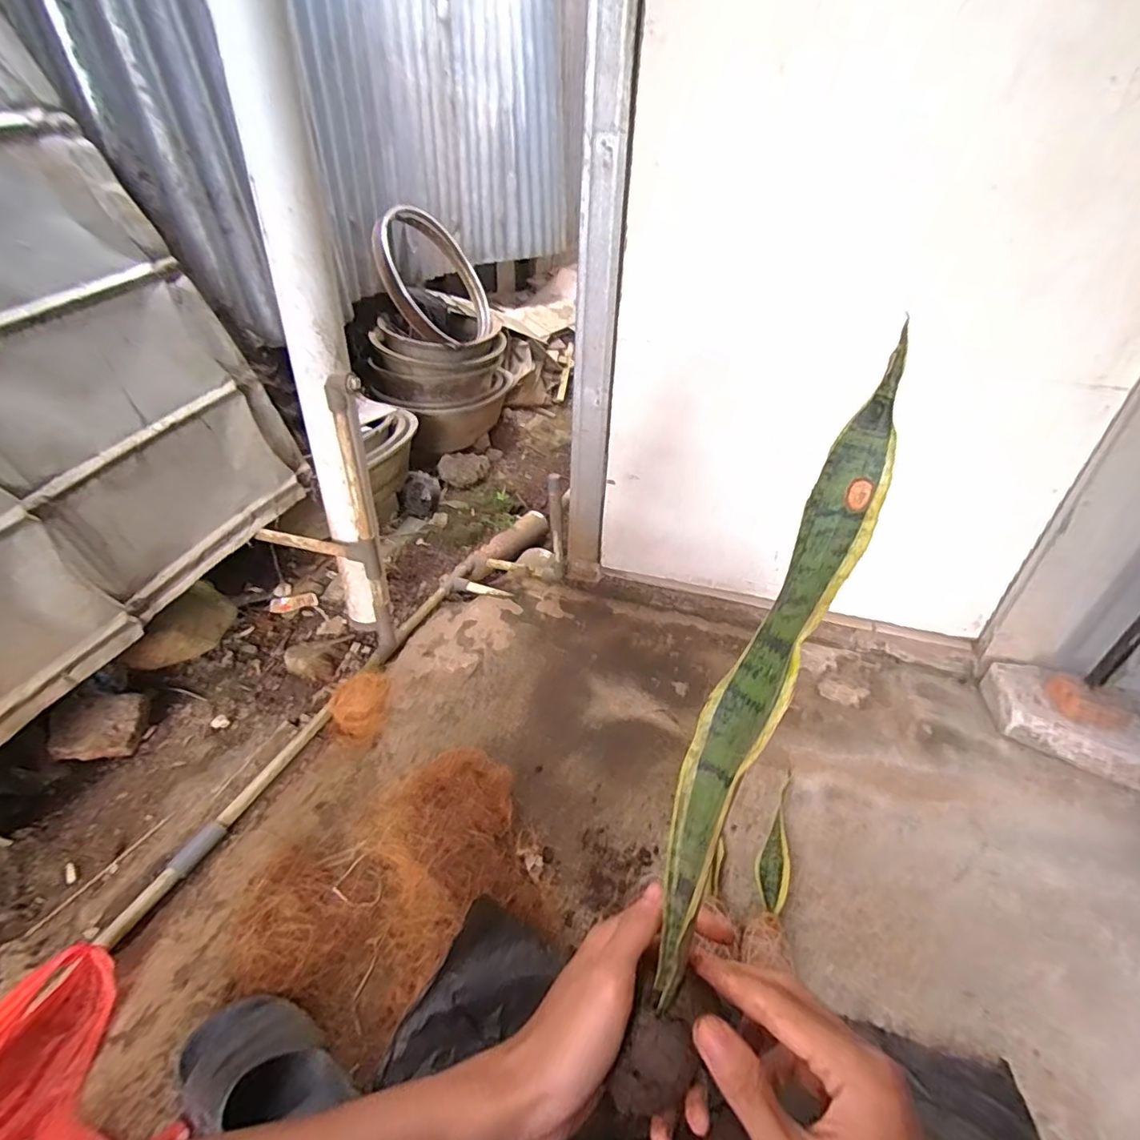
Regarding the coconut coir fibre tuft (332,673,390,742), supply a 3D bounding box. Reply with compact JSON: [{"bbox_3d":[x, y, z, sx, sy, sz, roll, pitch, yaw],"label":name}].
[{"bbox_3d":[-0.358,0.243,0.959,0.097,0.098,0.084,-10,38,-17],"label":"coconut coir fibre tuft"}]

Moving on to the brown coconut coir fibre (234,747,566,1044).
[{"bbox_3d":[-0.231,0.418,0.740,0.390,0.066,0.302,-18,40,-26],"label":"brown coconut coir fibre"}]

